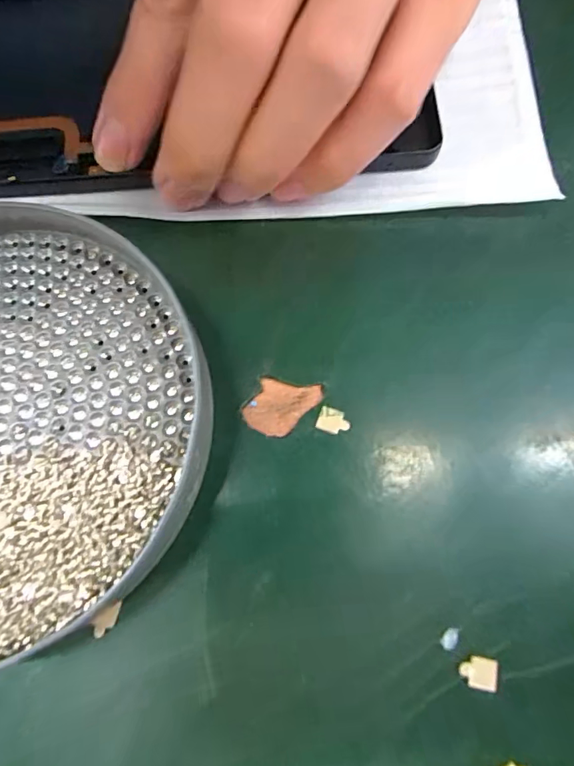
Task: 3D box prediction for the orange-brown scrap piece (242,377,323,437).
[{"bbox_3d":[-0.002,0.006,0.125,0.016,0.004,0.018,29,79,7],"label":"orange-brown scrap piece"}]

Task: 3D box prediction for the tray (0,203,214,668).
[{"bbox_3d":[-0.079,0.008,0.117,0.111,0.015,0.112,0,77,1],"label":"tray"}]

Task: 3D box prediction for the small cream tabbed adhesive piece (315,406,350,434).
[{"bbox_3d":[0.013,0.010,0.122,0.009,0.004,0.006,21,78,6],"label":"small cream tabbed adhesive piece"}]

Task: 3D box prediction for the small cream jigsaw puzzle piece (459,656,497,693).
[{"bbox_3d":[0.044,0.067,0.104,0.009,0.004,0.007,9,72,1],"label":"small cream jigsaw puzzle piece"}]

